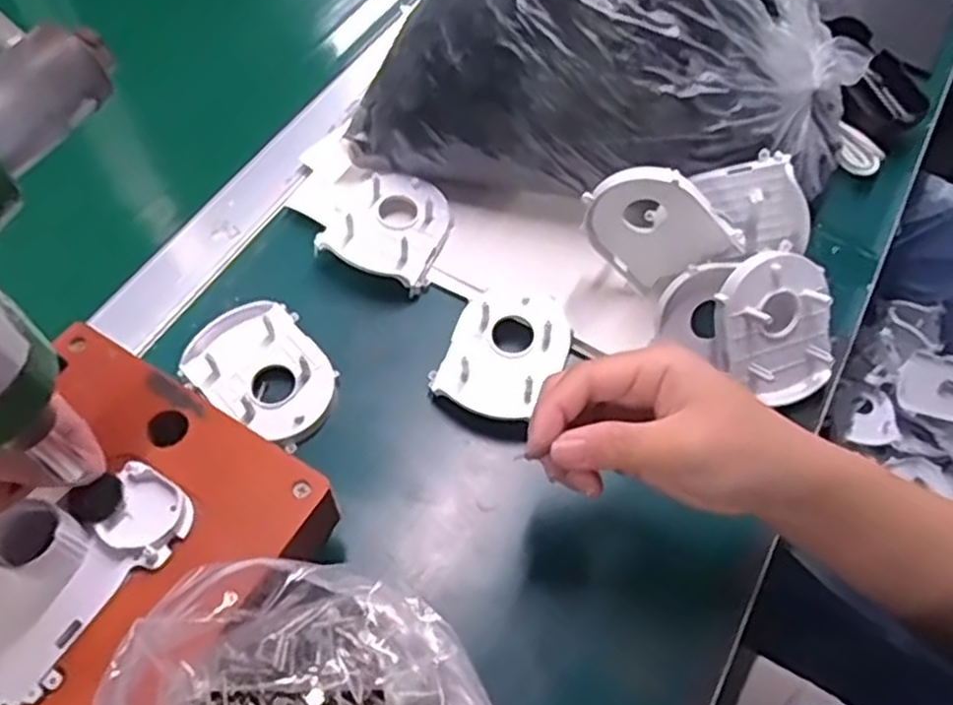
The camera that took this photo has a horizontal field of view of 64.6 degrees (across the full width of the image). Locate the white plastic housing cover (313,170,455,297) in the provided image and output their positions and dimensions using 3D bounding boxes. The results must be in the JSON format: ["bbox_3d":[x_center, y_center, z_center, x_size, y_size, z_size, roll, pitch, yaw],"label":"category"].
[{"bbox_3d":[-0.054,-0.080,0.469,0.069,0.018,0.076,16,60,8],"label":"white plastic housing cover"}]

